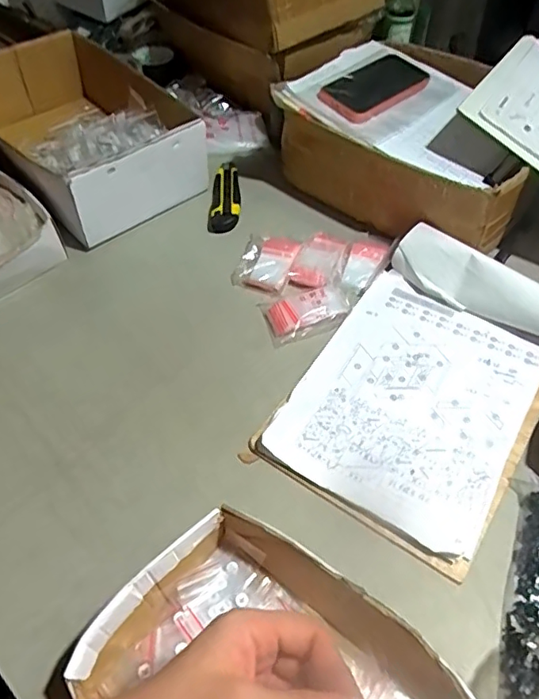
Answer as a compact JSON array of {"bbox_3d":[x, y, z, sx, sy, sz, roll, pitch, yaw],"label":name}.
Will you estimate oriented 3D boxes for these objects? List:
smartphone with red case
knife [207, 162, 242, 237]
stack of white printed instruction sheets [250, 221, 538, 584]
[{"bbox_3d":[0.138,-0.340,0.709,0.157,0.006,0.071,-36,79,-22],"label":"smartphone with red case"},{"bbox_3d":[-0.059,-0.215,0.758,0.041,0.016,0.139,2,51,2],"label":"knife"},{"bbox_3d":[0.164,0.026,0.564,0.223,0.053,0.328,28,57,21],"label":"stack of white printed instruction sheets"}]

